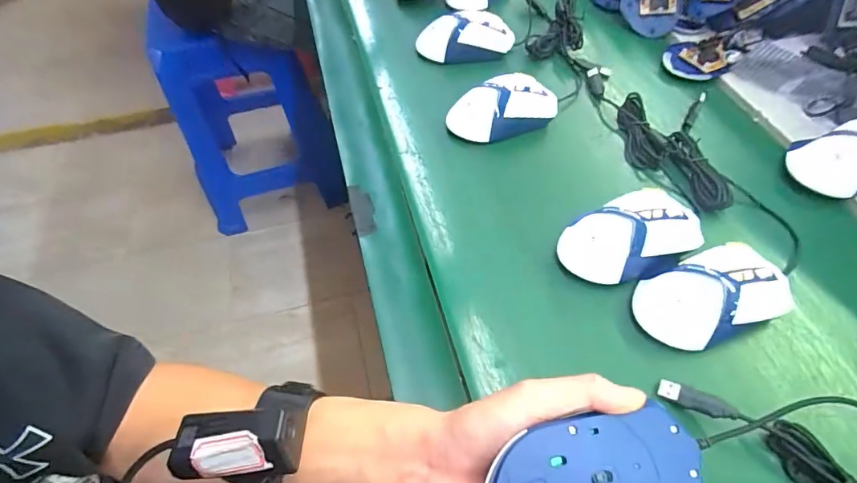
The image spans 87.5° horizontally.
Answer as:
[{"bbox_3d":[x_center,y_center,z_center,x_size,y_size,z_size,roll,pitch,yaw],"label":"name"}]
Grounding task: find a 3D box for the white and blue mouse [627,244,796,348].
[{"bbox_3d":[0.226,0.045,0.351,0.121,0.045,0.072,-17,64,-14],"label":"white and blue mouse"}]

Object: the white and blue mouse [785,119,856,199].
[{"bbox_3d":[0.410,-0.085,0.441,0.104,0.050,0.072,-21,65,-15],"label":"white and blue mouse"}]

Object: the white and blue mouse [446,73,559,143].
[{"bbox_3d":[0.082,-0.143,0.489,0.124,0.043,0.063,-22,65,-16],"label":"white and blue mouse"}]

